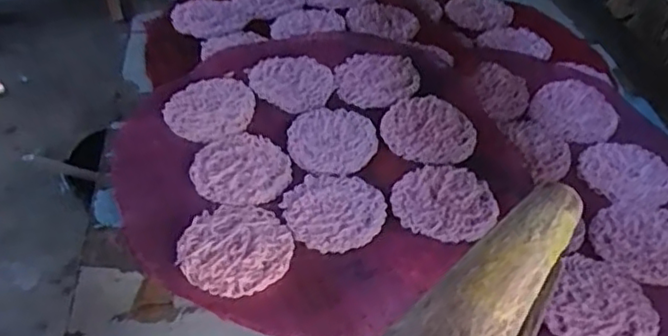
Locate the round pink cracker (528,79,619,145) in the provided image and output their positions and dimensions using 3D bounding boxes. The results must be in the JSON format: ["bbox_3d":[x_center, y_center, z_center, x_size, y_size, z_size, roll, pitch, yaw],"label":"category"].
[{"bbox_3d":[0.228,-0.054,0.609,0.075,0.011,0.075,-25,48,-30],"label":"round pink cracker"}]

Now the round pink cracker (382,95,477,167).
[{"bbox_3d":[0.083,-0.034,0.563,0.080,0.006,0.078,2,40,-2],"label":"round pink cracker"}]

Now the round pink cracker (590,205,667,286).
[{"bbox_3d":[0.239,0.058,0.494,0.080,0.012,0.074,2,40,-2],"label":"round pink cracker"}]

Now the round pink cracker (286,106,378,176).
[{"bbox_3d":[-0.002,-0.025,0.562,0.075,0.009,0.083,-5,41,-11],"label":"round pink cracker"}]

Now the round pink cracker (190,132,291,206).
[{"bbox_3d":[-0.075,0.001,0.528,0.075,0.009,0.079,2,40,-2],"label":"round pink cracker"}]

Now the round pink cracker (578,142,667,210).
[{"bbox_3d":[0.255,0.003,0.557,0.081,0.009,0.079,2,40,-2],"label":"round pink cracker"}]

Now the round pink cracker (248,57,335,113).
[{"bbox_3d":[-0.041,-0.082,0.614,0.080,0.010,0.074,2,40,-2],"label":"round pink cracker"}]

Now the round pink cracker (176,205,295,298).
[{"bbox_3d":[-0.068,0.055,0.461,0.074,0.008,0.079,2,40,-2],"label":"round pink cracker"}]

